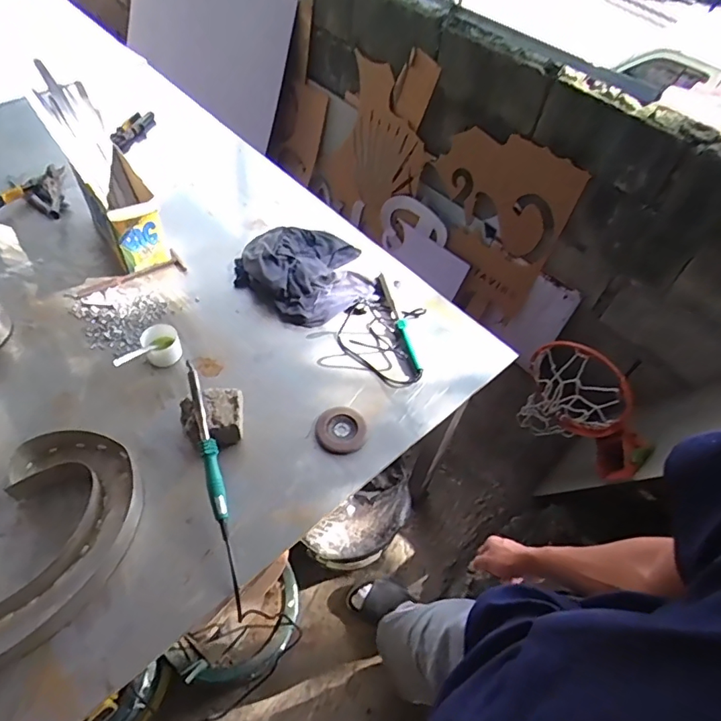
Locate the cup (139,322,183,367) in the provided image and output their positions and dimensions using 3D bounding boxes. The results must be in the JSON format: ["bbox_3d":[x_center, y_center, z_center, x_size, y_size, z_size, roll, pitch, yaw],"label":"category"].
[{"bbox_3d":[-0.376,-0.027,0.943,0.066,0.062,0.064,2,52,-3],"label":"cup"}]

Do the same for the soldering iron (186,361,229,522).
[{"bbox_3d":[-0.250,0.124,0.804,0.026,0.023,0.263,-13,71,-15],"label":"soldering iron"}]

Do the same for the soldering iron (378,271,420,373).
[{"bbox_3d":[0.081,-0.082,1.053,0.021,0.027,0.266,-11,54,-13],"label":"soldering iron"}]

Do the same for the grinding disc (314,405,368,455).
[{"bbox_3d":[-0.034,0.124,0.895,0.090,0.011,0.087,2,52,-3],"label":"grinding disc"}]

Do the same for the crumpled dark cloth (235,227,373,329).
[{"bbox_3d":[-0.118,-0.215,1.115,0.280,0.054,0.289,-35,62,-27],"label":"crumpled dark cloth"}]

